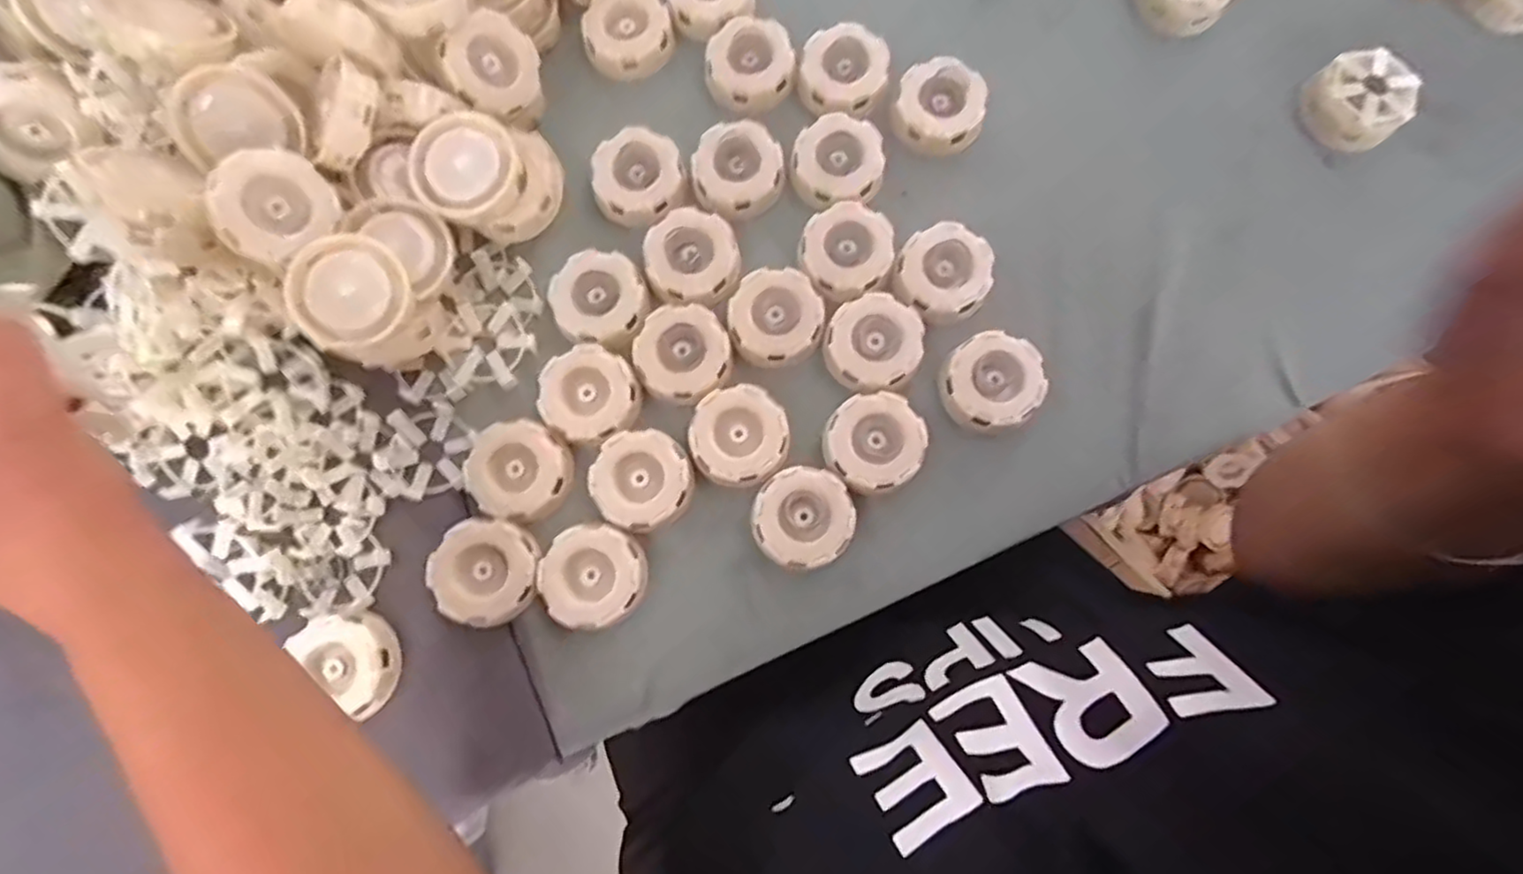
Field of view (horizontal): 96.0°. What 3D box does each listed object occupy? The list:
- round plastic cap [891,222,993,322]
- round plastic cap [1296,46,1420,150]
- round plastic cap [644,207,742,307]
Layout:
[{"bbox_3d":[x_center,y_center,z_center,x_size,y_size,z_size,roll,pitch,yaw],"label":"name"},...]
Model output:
[{"bbox_3d":[0.119,-0.106,0.456,0.059,0.035,0.058,0,79,0],"label":"round plastic cap"},{"bbox_3d":[0.401,-0.226,0.461,0.060,0.035,0.060,0,79,0],"label":"round plastic cap"},{"bbox_3d":[-0.045,-0.119,0.450,0.060,0.021,0.056,2,79,0],"label":"round plastic cap"}]

